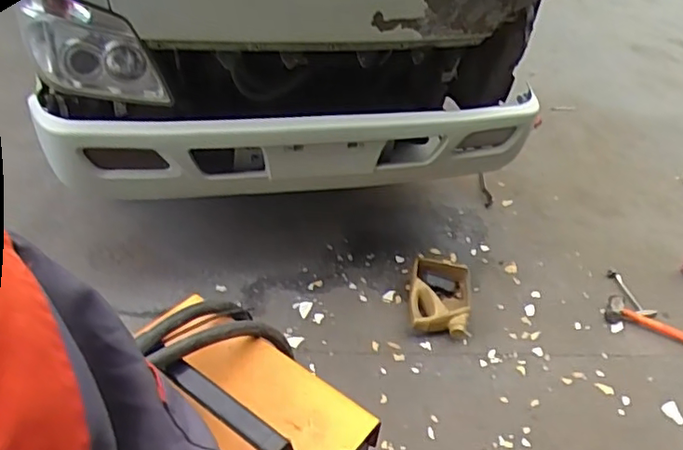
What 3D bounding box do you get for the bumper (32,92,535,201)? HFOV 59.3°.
[{"bbox_3d":[-0.091,-0.223,1.858,1.548,0.282,0.233,-3,39,-15],"label":"bumper"}]

